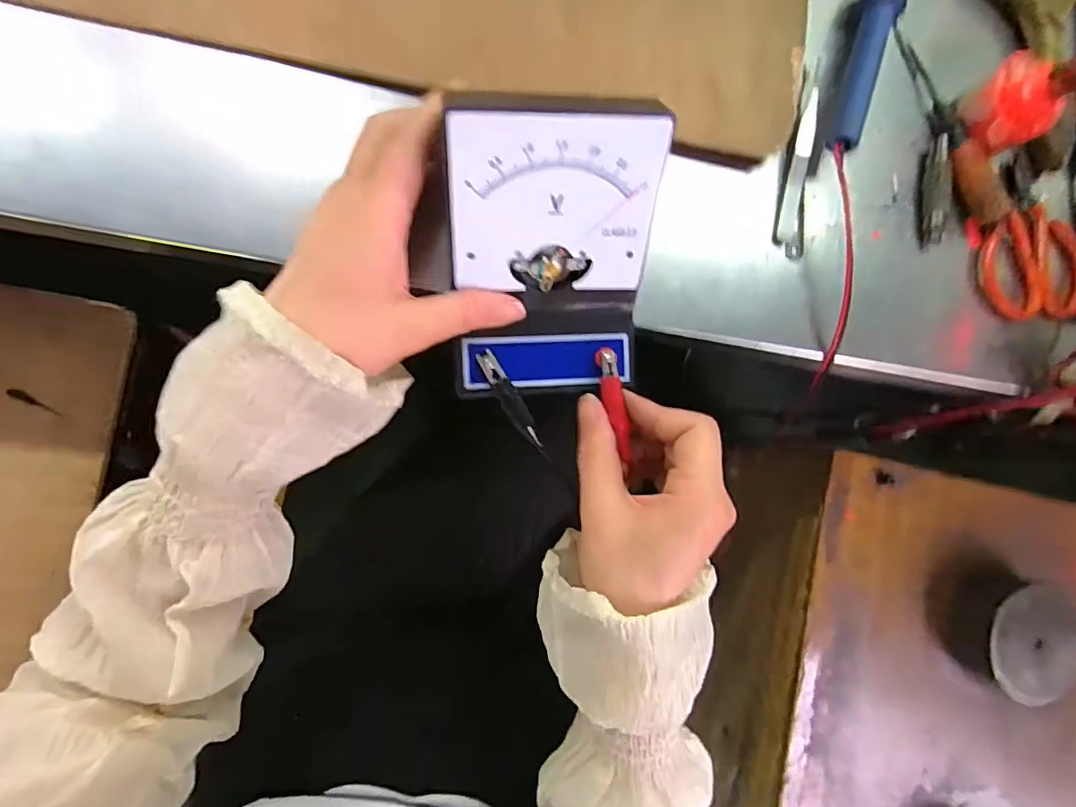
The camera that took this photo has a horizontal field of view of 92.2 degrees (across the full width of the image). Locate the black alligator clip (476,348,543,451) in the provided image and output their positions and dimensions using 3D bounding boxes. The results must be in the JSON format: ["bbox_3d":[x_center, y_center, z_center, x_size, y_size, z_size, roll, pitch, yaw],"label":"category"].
[{"bbox_3d":[-0.013,-0.001,0.264,0.010,0.005,0.057,-33,104,-9],"label":"black alligator clip"}]

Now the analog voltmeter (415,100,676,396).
[{"bbox_3d":[0.003,-0.064,0.244,0.105,0.092,0.108,-3,86,-9],"label":"analog voltmeter"}]

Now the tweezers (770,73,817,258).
[{"bbox_3d":[0.160,-0.146,0.314,0.021,0.012,0.113,8,84,-9],"label":"tweezers"}]

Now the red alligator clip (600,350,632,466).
[{"bbox_3d":[0.041,0.003,0.272,0.012,0.005,0.060,-13,97,-9],"label":"red alligator clip"}]

